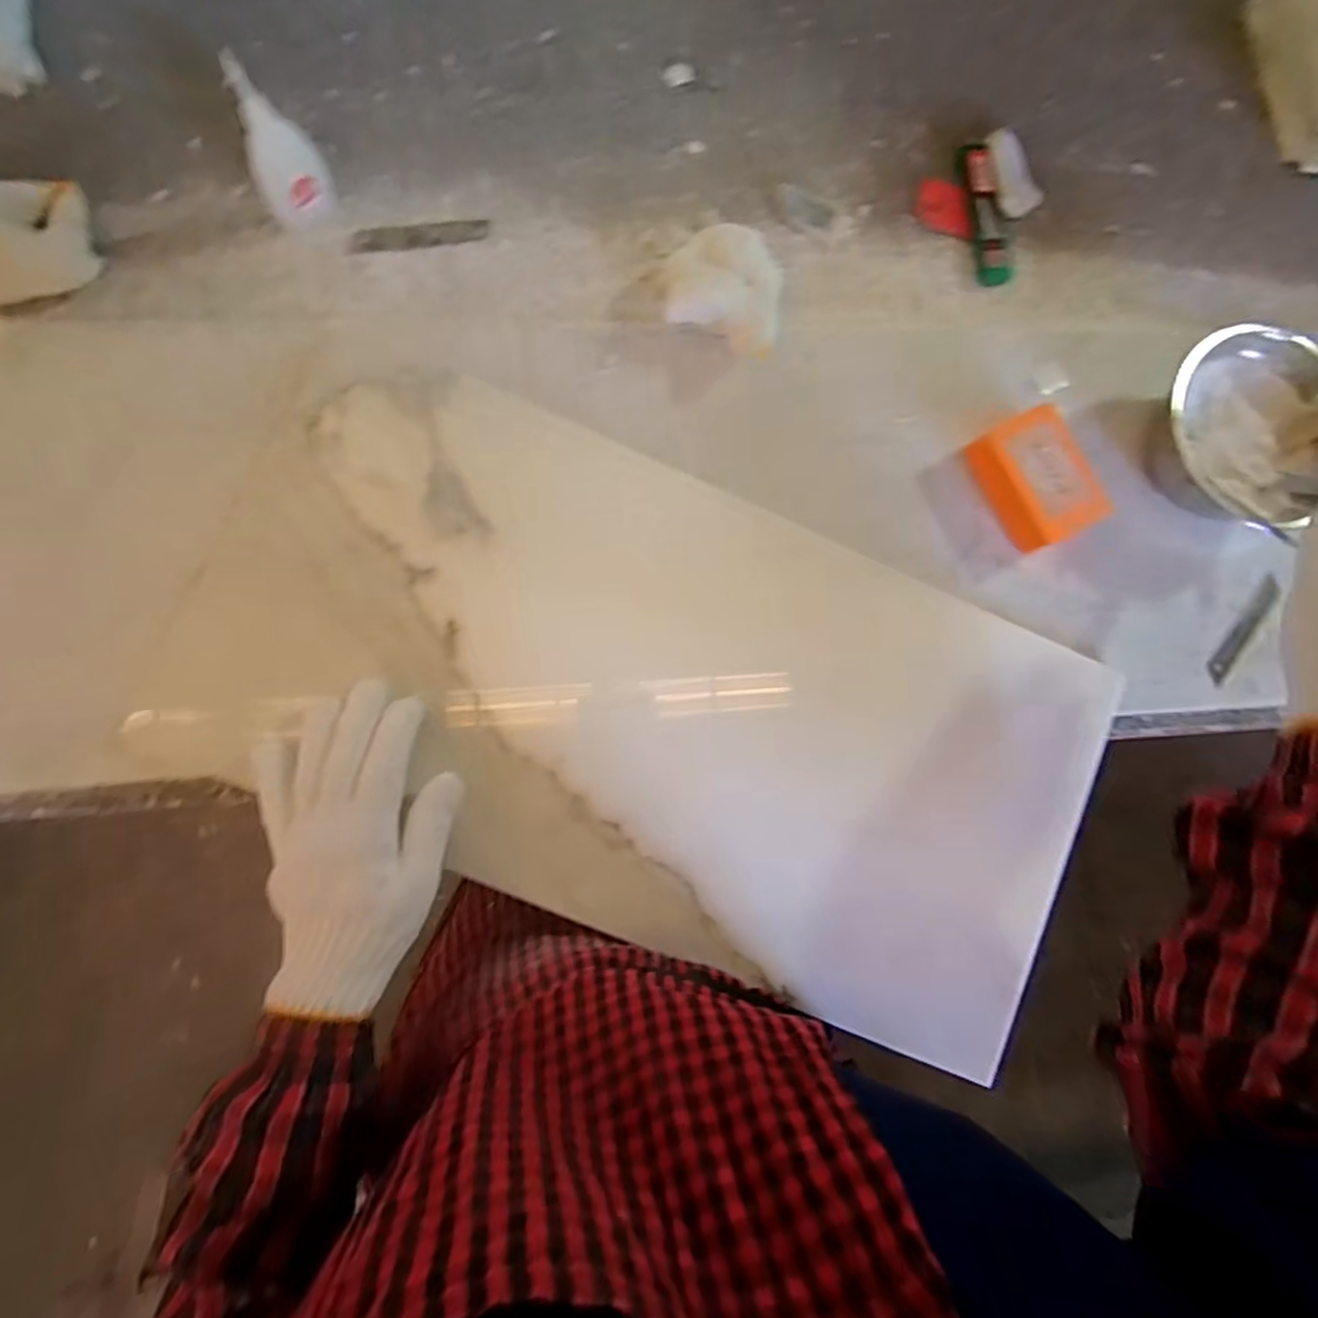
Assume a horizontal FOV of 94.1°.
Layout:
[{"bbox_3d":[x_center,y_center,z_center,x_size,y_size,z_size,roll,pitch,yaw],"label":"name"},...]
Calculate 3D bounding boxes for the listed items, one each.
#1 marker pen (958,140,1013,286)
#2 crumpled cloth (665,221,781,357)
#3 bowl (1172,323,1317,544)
[{"bbox_3d":[0.257,-0.353,0.484,0.024,0.013,0.120,-6,84,-6],"label":"marker pen"},{"bbox_3d":[0.049,-0.269,0.443,0.082,0.030,0.103,12,83,-4],"label":"crumpled cloth"},{"bbox_3d":[0.432,-0.165,0.455,0.129,0.052,0.144,-36,88,-8],"label":"bowl"}]

